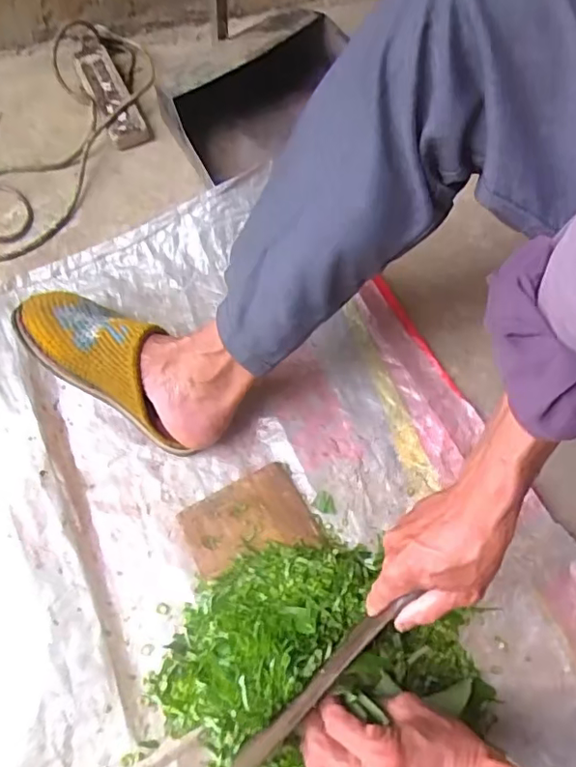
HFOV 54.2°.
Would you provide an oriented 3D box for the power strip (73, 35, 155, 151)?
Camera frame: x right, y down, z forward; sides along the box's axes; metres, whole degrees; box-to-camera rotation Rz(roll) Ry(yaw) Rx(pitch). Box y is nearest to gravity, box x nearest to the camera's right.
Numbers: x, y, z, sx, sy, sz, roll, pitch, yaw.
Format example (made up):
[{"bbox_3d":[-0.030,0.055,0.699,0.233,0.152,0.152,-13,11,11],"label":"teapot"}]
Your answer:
[{"bbox_3d":[-0.261,-0.425,0.821,0.058,0.038,0.205,-25,69,-9],"label":"power strip"}]

